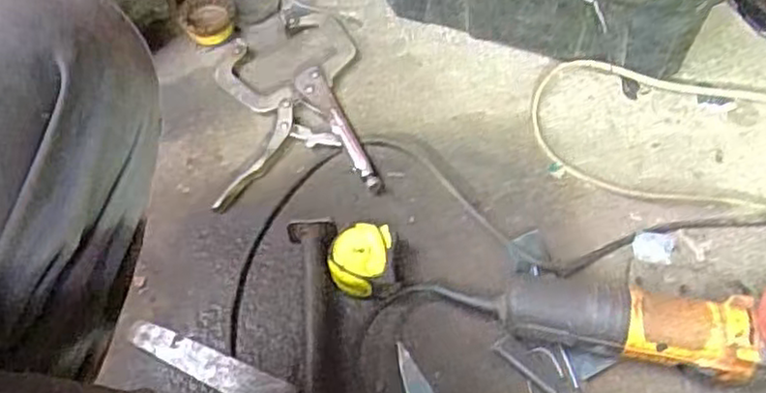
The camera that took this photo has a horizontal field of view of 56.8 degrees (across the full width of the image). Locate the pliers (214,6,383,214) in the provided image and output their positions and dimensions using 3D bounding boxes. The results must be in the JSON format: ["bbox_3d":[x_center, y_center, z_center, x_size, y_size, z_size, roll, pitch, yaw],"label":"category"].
[{"bbox_3d":[-0.105,-0.113,0.800,0.166,0.024,0.273,-7,57,-2],"label":"pliers"}]

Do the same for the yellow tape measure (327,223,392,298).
[{"bbox_3d":[-0.022,0.061,0.677,0.053,0.034,0.064,6,57,7],"label":"yellow tape measure"}]

